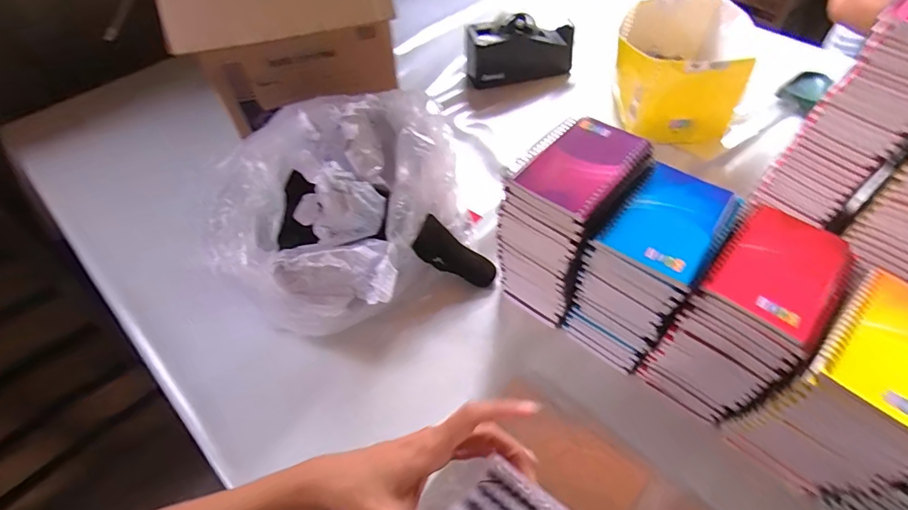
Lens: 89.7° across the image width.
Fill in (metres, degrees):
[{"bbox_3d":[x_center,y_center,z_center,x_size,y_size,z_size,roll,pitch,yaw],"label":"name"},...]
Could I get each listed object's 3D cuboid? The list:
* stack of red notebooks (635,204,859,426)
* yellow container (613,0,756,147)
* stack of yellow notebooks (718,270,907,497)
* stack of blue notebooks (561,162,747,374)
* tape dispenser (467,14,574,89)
[{"bbox_3d":[0.288,0.062,0.459,0.093,0.167,0.144,35,62,25],"label":"stack of red notebooks"},{"bbox_3d":[0.375,-0.313,0.777,0.198,0.143,0.233,14,55,13],"label":"yellow container"},{"bbox_3d":[0.348,0.124,0.414,0.098,0.176,0.134,34,61,25],"label":"stack of yellow notebooks"},{"bbox_3d":[0.204,0.020,0.487,0.094,0.184,0.126,34,61,25],"label":"stack of blue notebooks"},{"bbox_3d":[0.124,-0.391,0.863,0.197,0.110,0.070,-10,53,-5],"label":"tape dispenser"}]

